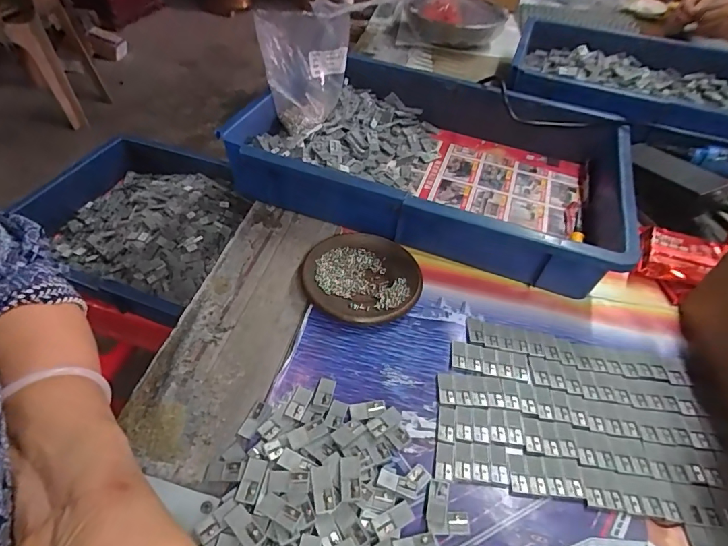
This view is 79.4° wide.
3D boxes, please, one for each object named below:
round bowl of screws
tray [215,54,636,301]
[{"bbox_3d":[-0.003,0.007,0.429,0.113,0.017,0.106,3,48,-3],"label":"round bowl of screws"},{"bbox_3d":[0.090,-0.139,0.530,0.425,0.074,0.291,19,49,11],"label":"tray"}]

